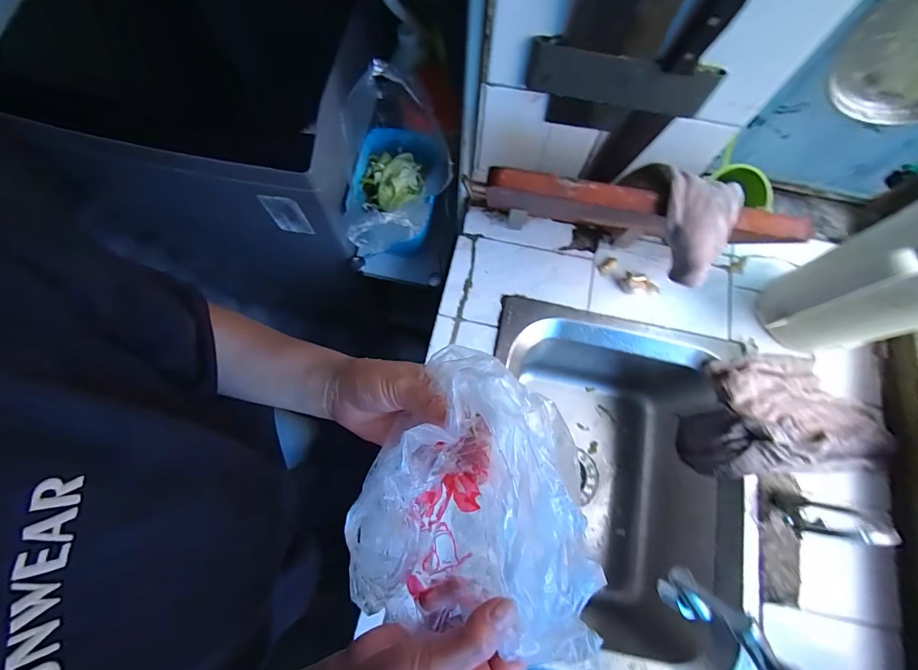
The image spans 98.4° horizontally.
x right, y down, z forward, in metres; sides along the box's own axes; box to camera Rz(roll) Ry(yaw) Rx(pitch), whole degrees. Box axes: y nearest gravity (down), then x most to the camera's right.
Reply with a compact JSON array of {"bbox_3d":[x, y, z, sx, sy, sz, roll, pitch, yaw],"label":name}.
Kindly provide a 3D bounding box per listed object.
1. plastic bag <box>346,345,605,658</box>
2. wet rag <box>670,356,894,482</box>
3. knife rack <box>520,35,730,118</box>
[{"bbox_3d":[0.010,0.104,0.256,0.149,0.074,0.166,11,73,2],"label":"plastic bag"},{"bbox_3d":[0.473,0.118,0.593,0.242,0.100,0.162,-3,74,-3],"label":"wet rag"},{"bbox_3d":[0.172,-0.273,0.426,0.192,0.060,0.018,10,73,1],"label":"knife rack"}]

